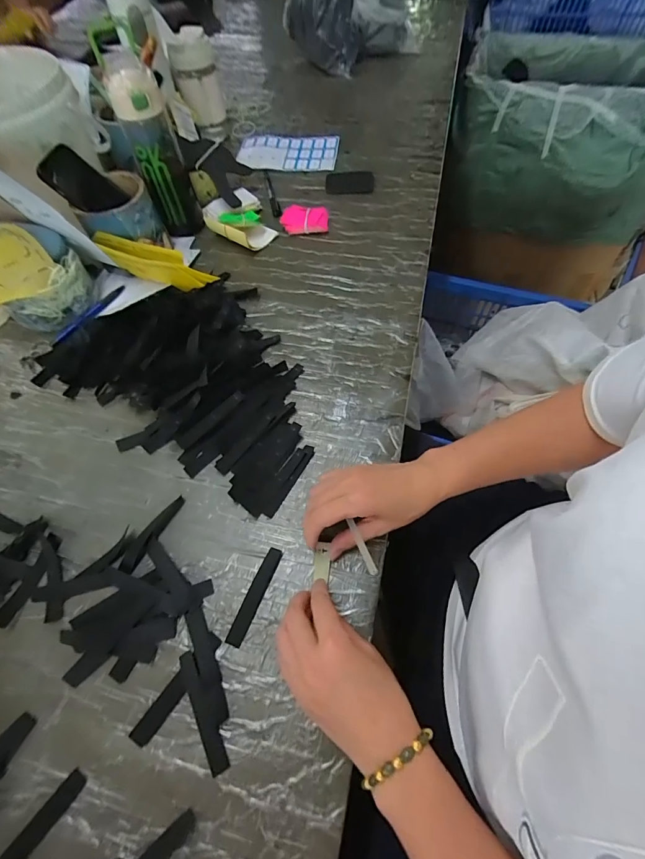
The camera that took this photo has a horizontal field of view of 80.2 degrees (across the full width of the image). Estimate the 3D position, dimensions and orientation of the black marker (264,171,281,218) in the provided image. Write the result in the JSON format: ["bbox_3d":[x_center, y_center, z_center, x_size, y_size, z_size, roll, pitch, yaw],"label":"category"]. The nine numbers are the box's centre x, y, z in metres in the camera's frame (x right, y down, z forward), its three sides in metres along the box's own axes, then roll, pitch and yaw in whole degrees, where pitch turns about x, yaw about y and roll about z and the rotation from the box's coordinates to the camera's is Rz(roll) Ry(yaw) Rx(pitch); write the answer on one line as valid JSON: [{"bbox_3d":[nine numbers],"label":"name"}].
[{"bbox_3d":[-0.095,-0.439,0.711,0.016,0.014,0.145,-13,61,-4],"label":"black marker"}]

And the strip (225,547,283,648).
[{"bbox_3d":[-0.065,0.160,0.371,0.016,0.004,0.091,20,64,13],"label":"strip"}]

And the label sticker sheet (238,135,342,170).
[{"bbox_3d":[-0.074,-0.561,0.772,0.204,0.013,0.109,4,61,5],"label":"label sticker sheet"}]

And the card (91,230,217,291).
[{"bbox_3d":[-0.243,-0.238,0.565,0.180,0.069,0.029,19,63,13],"label":"card"}]

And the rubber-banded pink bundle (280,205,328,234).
[{"bbox_3d":[-0.030,-0.356,0.646,0.077,0.025,0.045,-5,61,0],"label":"rubber-banded pink bundle"}]

